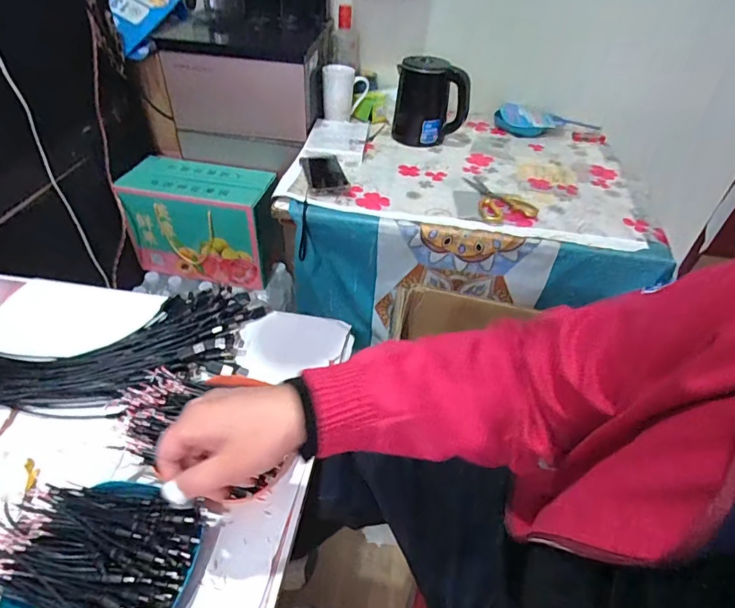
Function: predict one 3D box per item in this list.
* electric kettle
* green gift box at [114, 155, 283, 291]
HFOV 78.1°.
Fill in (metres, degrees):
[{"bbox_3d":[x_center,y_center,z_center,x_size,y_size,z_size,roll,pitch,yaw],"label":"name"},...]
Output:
[{"bbox_3d":[0.150,-0.479,1.060,0.165,0.180,0.127,6,43,2],"label":"electric kettle"},{"bbox_3d":[-0.386,-0.200,1.107,0.321,0.242,0.160,9,43,5],"label":"green gift box"}]

